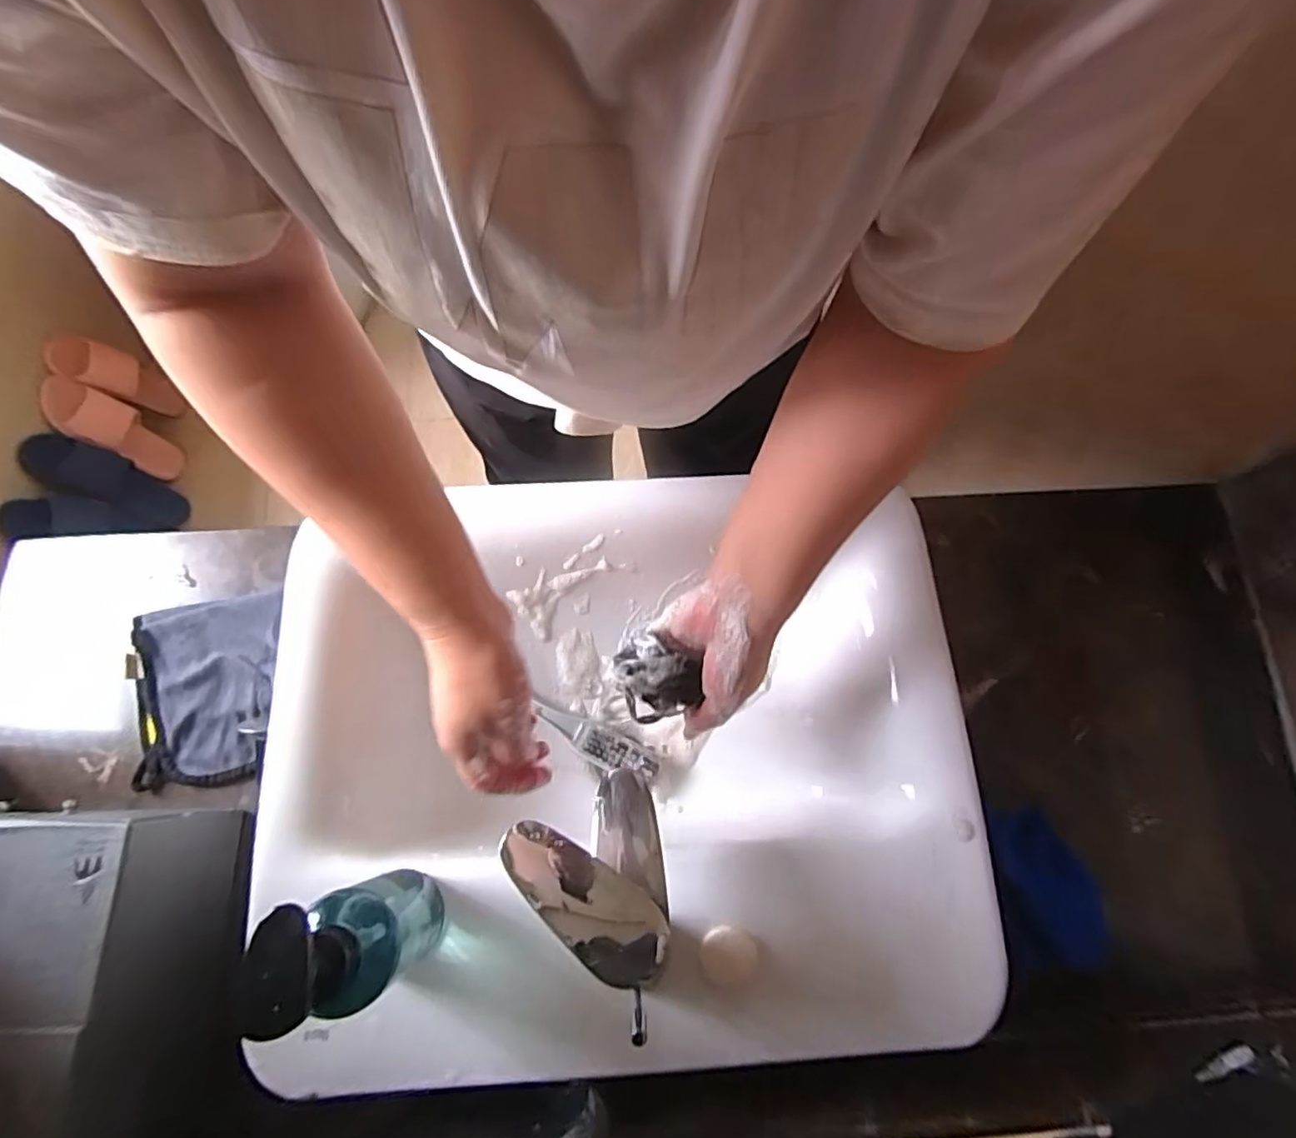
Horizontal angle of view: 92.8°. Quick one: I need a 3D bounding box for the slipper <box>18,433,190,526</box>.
[{"bbox_3d":[-1.124,-0.184,1.290,0.048,0.284,0.112,2,71,29],"label":"slipper"}]

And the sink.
[{"bbox_3d":[-0.020,0.155,0.531,0.542,0.151,0.413,-2,73,-3],"label":"sink"}]

